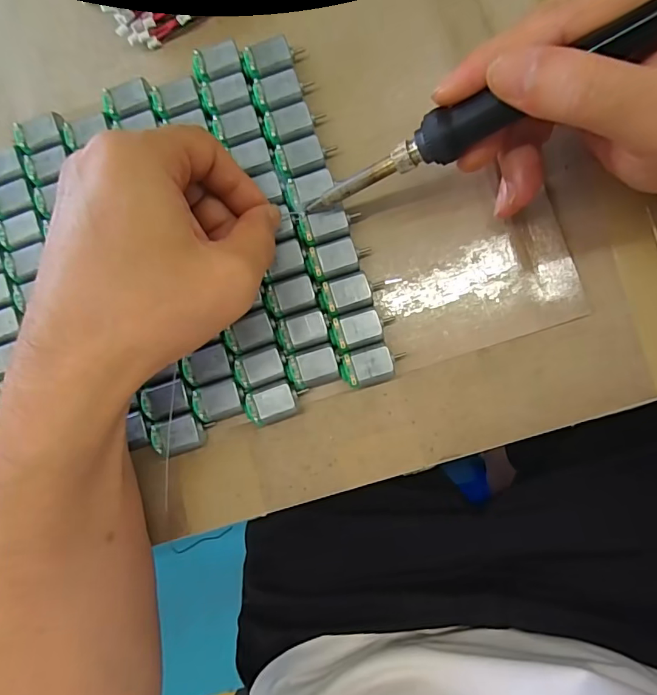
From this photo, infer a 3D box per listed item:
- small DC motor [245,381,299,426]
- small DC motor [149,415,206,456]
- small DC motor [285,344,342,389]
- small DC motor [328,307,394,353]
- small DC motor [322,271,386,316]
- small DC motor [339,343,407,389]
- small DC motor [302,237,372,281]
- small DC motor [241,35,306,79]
[{"bbox_3d":[-0.029,0.030,0.250,0.025,0.017,0.018,-20,85,5],"label":"small DC motor"},{"bbox_3d":[-0.080,0.047,0.255,0.026,0.017,0.018,-18,85,5],"label":"small DC motor"},{"bbox_3d":[-0.007,0.010,0.249,0.028,0.016,0.019,-19,85,5],"label":"small DC motor"},{"bbox_3d":[0.017,-0.010,0.246,0.032,0.014,0.019,-19,85,5],"label":"small DC motor"},{"bbox_3d":[0.013,-0.029,0.247,0.031,0.013,0.019,-17,86,5],"label":"small DC motor"},{"bbox_3d":[0.023,0.009,0.245,0.031,0.016,0.020,-16,86,5],"label":"small DC motor"},{"bbox_3d":[0.006,-0.046,0.250,0.032,0.015,0.020,-16,86,5],"label":"small DC motor"},{"bbox_3d":[-0.030,-0.157,0.258,0.032,0.015,0.019,-23,85,4],"label":"small DC motor"}]

